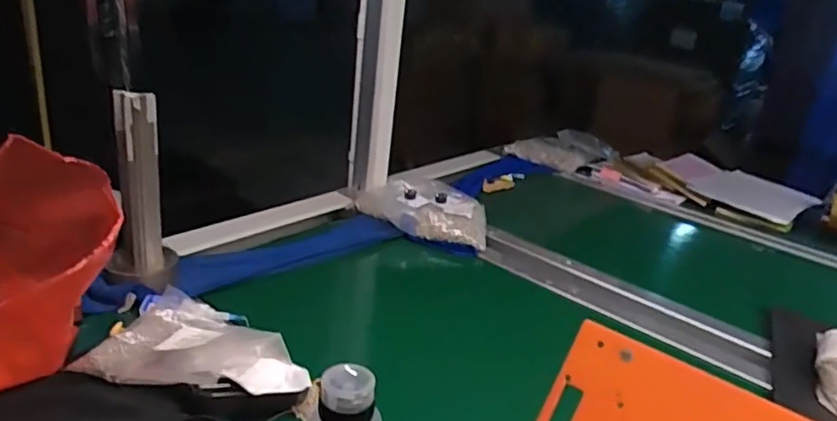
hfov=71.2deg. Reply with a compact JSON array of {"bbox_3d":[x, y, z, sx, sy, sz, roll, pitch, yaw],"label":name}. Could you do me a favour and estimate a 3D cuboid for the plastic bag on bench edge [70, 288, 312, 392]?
[{"bbox_3d":[-0.223,0.146,0.634,0.228,0.045,0.151,11,23,9],"label":"plastic bag on bench edge"}]

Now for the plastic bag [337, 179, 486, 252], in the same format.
[{"bbox_3d":[-0.003,-0.010,1.062,0.295,0.053,0.158,16,24,21],"label":"plastic bag"}]

